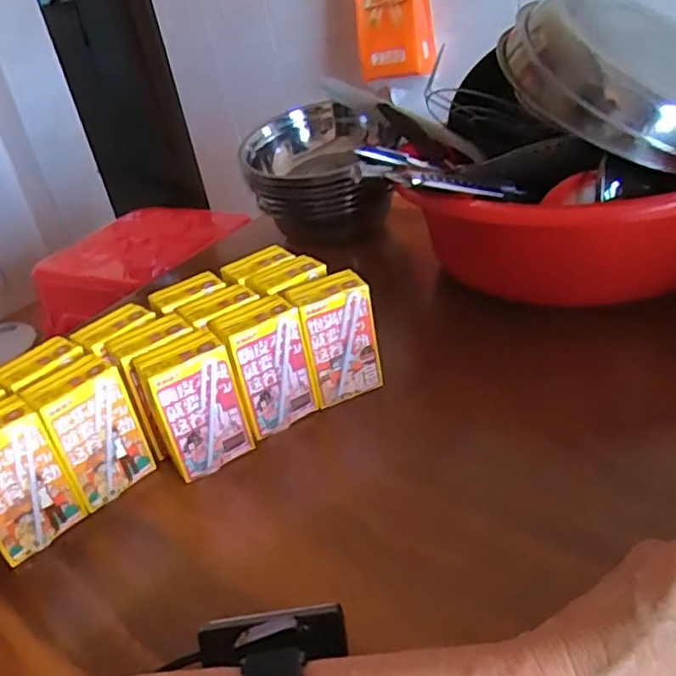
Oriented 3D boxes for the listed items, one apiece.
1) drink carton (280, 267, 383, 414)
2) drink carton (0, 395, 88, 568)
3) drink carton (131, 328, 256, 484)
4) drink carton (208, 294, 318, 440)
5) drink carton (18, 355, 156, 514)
[{"bbox_3d":[-0.003,0.001,0.581,0.066,0.103,0.041,-18,31,-14],"label":"drink carton"},{"bbox_3d":[-0.240,0.107,0.482,0.065,0.108,0.041,-32,37,-32],"label":"drink carton"},{"bbox_3d":[-0.116,0.057,0.528,0.071,0.108,0.042,-23,33,-21],"label":"drink carton"},{"bbox_3d":[-0.063,0.025,0.557,0.066,0.101,0.042,-27,34,-26],"label":"drink carton"},{"bbox_3d":[-0.195,0.078,0.520,0.065,0.109,0.042,-32,37,-33],"label":"drink carton"}]

